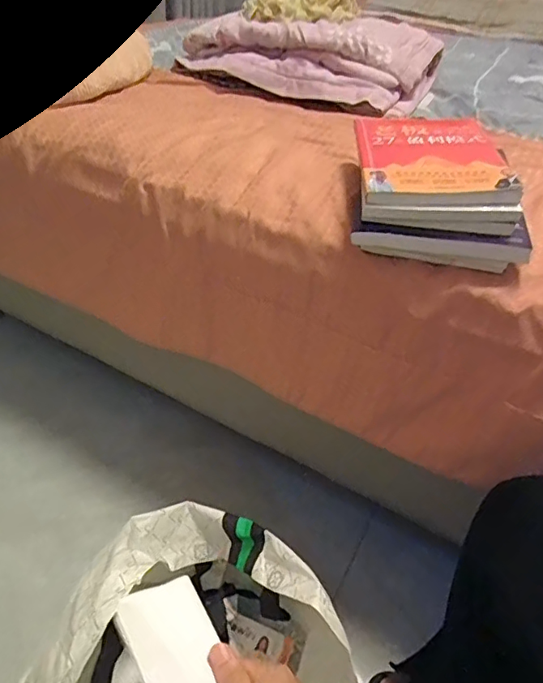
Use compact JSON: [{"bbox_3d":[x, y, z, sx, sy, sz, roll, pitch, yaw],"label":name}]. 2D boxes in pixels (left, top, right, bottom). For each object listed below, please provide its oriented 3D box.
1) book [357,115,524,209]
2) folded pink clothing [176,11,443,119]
[{"bbox_3d":[0.173,-0.207,0.555,0.146,0.016,0.216,2,42,5],"label":"book"},{"bbox_3d":[0.081,-0.556,0.963,0.439,0.099,0.331,17,42,14],"label":"folded pink clothing"}]

